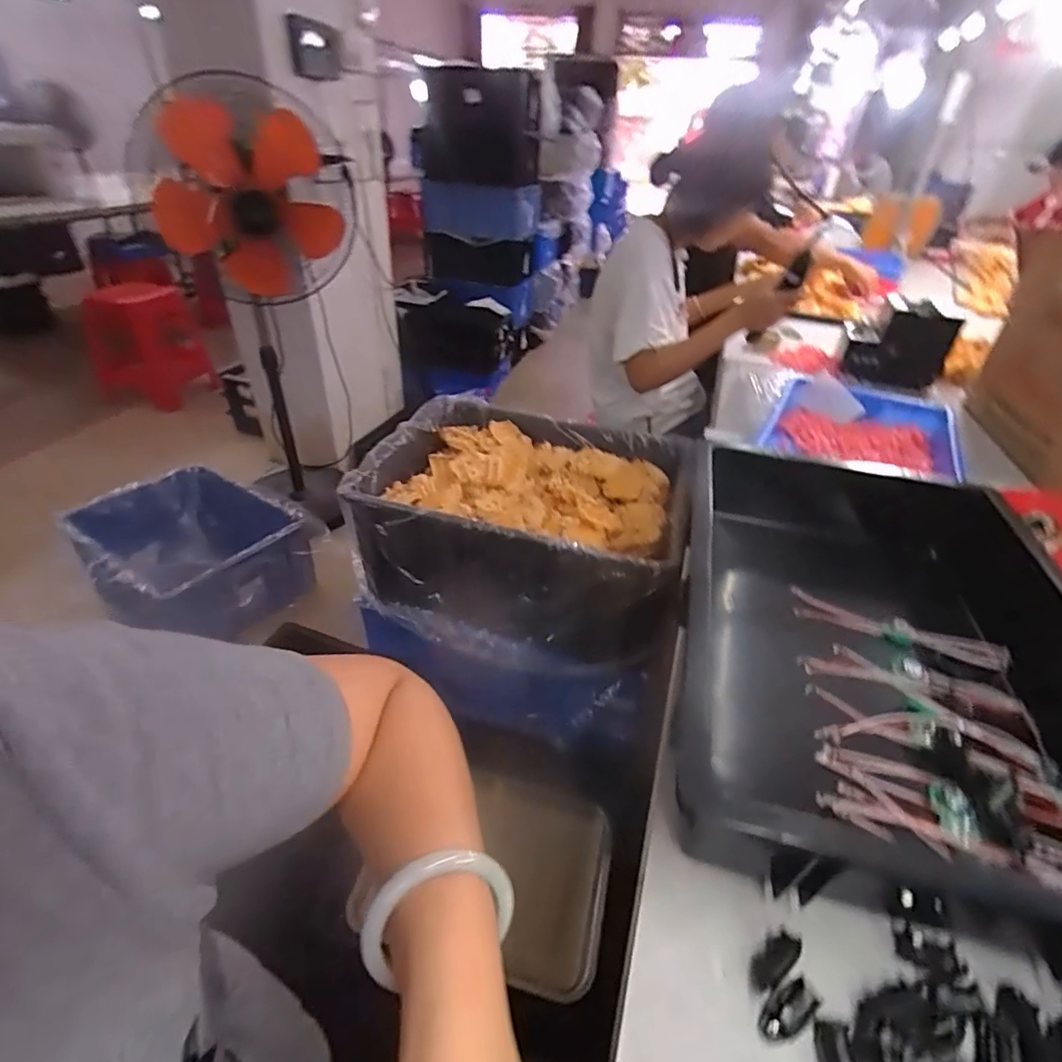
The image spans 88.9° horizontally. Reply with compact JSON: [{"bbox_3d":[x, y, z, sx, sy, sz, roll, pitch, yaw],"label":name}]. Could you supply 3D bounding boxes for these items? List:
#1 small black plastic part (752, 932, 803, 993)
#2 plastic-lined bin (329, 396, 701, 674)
[{"bbox_3d":[0.136,0.239,0.300,0.034,0.004,0.014,-32,47,-19],"label":"small black plastic part"},{"bbox_3d":[-0.011,-0.017,0.996,0.522,0.234,0.440,14,38,14],"label":"plastic-lined bin"}]

